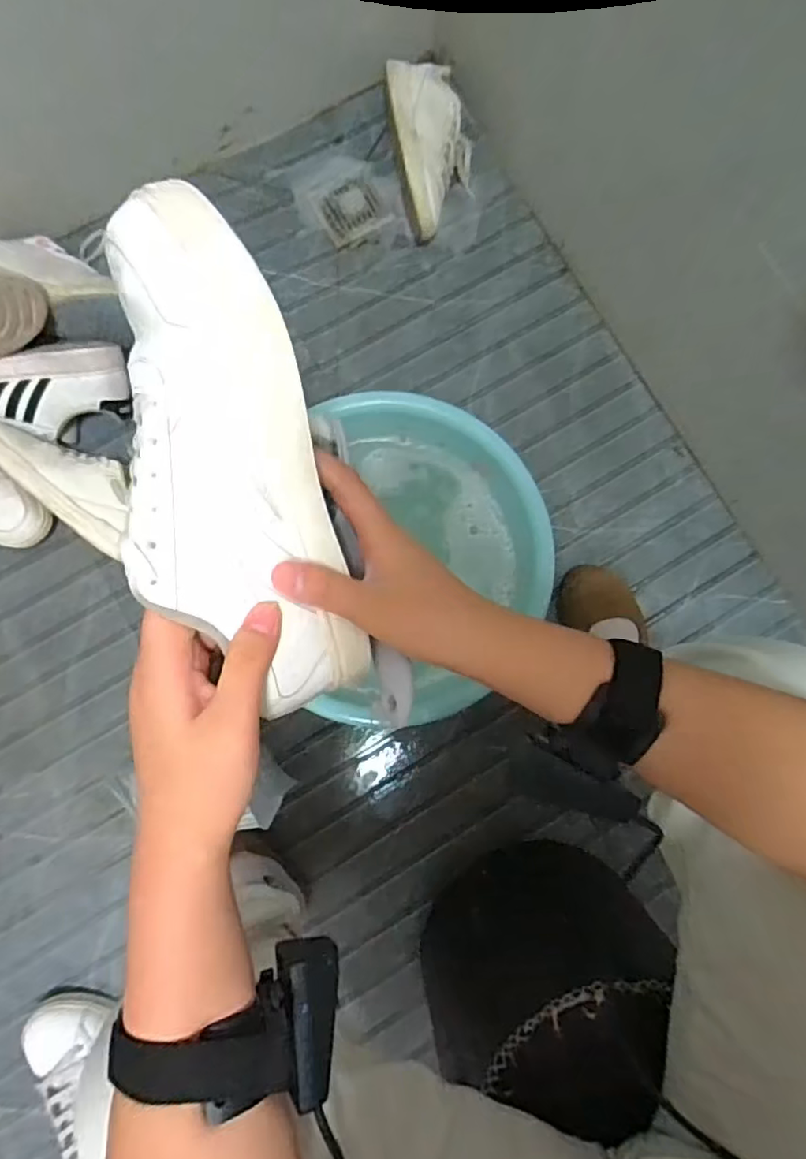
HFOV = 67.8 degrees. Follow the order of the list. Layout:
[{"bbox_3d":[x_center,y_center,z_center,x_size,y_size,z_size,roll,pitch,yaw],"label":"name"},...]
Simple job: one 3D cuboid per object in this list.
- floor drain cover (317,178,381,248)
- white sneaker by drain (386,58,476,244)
[{"bbox_3d":[-0.076,-0.536,0.870,0.087,0.009,0.076,-29,84,-5],"label":"floor drain cover"},{"bbox_3d":[0.042,-0.589,0.833,0.111,0.090,0.216,-10,82,-3],"label":"white sneaker by drain"}]

